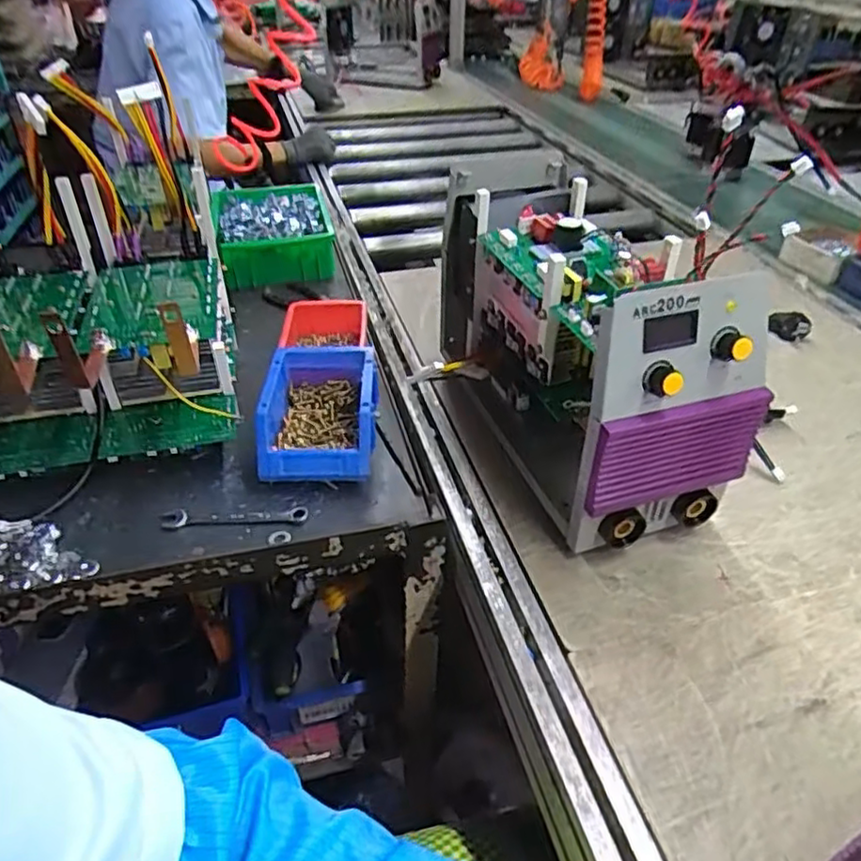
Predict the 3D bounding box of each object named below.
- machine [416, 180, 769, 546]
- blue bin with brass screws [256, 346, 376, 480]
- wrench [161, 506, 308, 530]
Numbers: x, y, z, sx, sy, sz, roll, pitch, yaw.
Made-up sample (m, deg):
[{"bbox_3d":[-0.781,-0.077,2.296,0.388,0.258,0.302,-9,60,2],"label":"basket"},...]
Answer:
[{"bbox_3d":[0.126,-0.095,0.645,0.138,0.236,0.368,-12,40,-16],"label":"machine"},{"bbox_3d":[-0.110,-0.016,0.666,0.109,0.073,0.154,0,38,-2],"label":"blue bin with brass screws"},{"bbox_3d":[-0.178,0.079,0.601,0.128,0.007,0.019,-1,38,-3],"label":"wrench"}]

